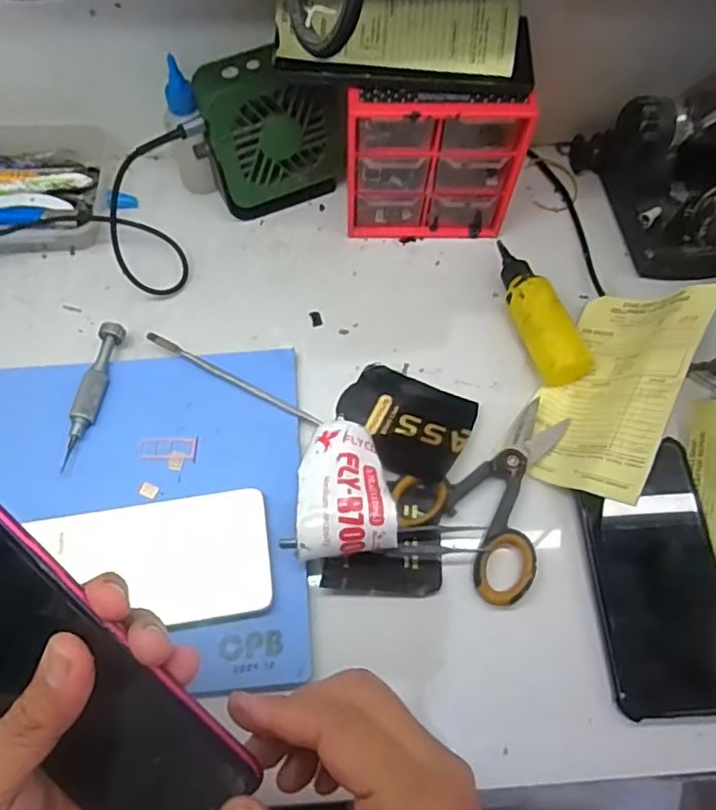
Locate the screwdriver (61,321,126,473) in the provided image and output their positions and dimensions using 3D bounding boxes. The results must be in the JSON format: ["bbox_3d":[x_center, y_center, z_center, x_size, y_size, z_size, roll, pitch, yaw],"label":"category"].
[{"bbox_3d":[-0.181,-0.008,0.421,0.015,0.017,0.106,7,66,2],"label":"screwdriver"}]

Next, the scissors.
[{"bbox_3d":[0.094,0.052,0.402,0.097,0.013,0.127,38,70,15],"label":"scissors"}]

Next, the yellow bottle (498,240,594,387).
[{"bbox_3d":[0.132,-0.071,0.453,0.042,0.035,0.126,-16,67,-8],"label":"yellow bottle"}]

